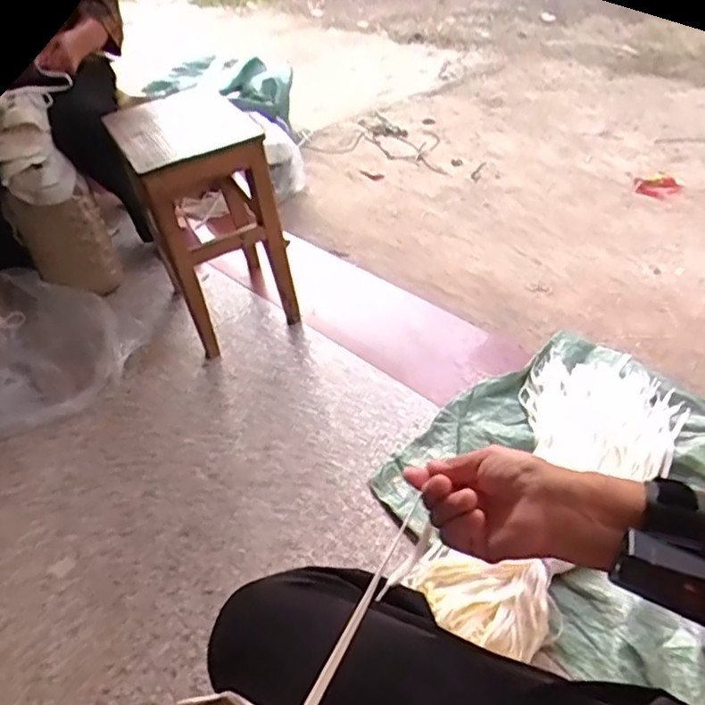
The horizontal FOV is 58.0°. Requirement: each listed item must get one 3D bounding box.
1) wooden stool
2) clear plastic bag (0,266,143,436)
[{"bbox_3d":[-0.310,-0.266,1.362,0.238,0.453,0.331,-24,43,-16],"label":"wooden stool"},{"bbox_3d":[-0.742,0.021,1.298,0.445,0.120,0.465,19,46,27],"label":"clear plastic bag"}]

